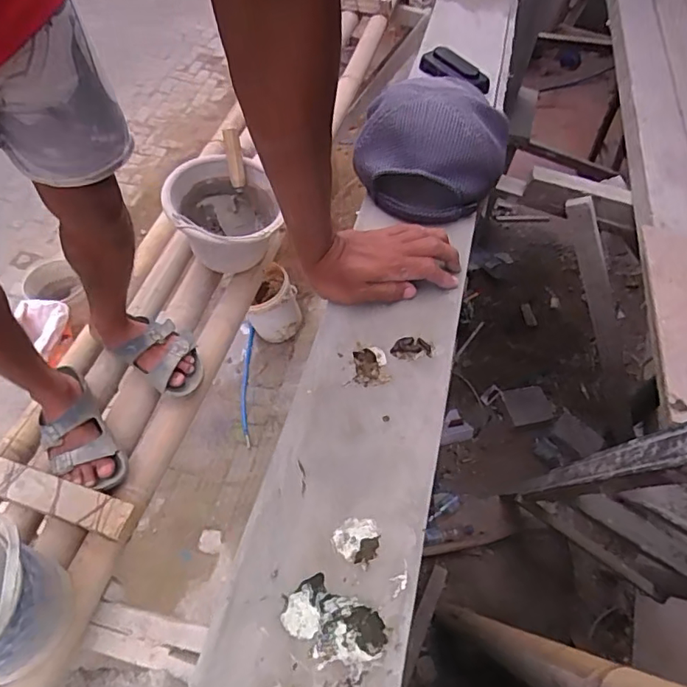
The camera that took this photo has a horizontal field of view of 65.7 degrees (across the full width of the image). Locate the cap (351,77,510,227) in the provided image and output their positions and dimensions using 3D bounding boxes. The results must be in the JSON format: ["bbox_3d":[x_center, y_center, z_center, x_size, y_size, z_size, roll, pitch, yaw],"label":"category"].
[{"bbox_3d":[0.099,-0.224,0.598,0.151,0.093,0.147,28,59,15],"label":"cap"}]

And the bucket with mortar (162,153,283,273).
[{"bbox_3d":[-0.259,-0.270,1.161,0.212,0.170,0.259,-14,58,-12],"label":"bucket with mortar"}]

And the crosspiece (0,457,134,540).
[{"bbox_3d":[-0.527,0.234,0.880,0.372,0.020,0.058,16,57,8],"label":"crosspiece"}]

